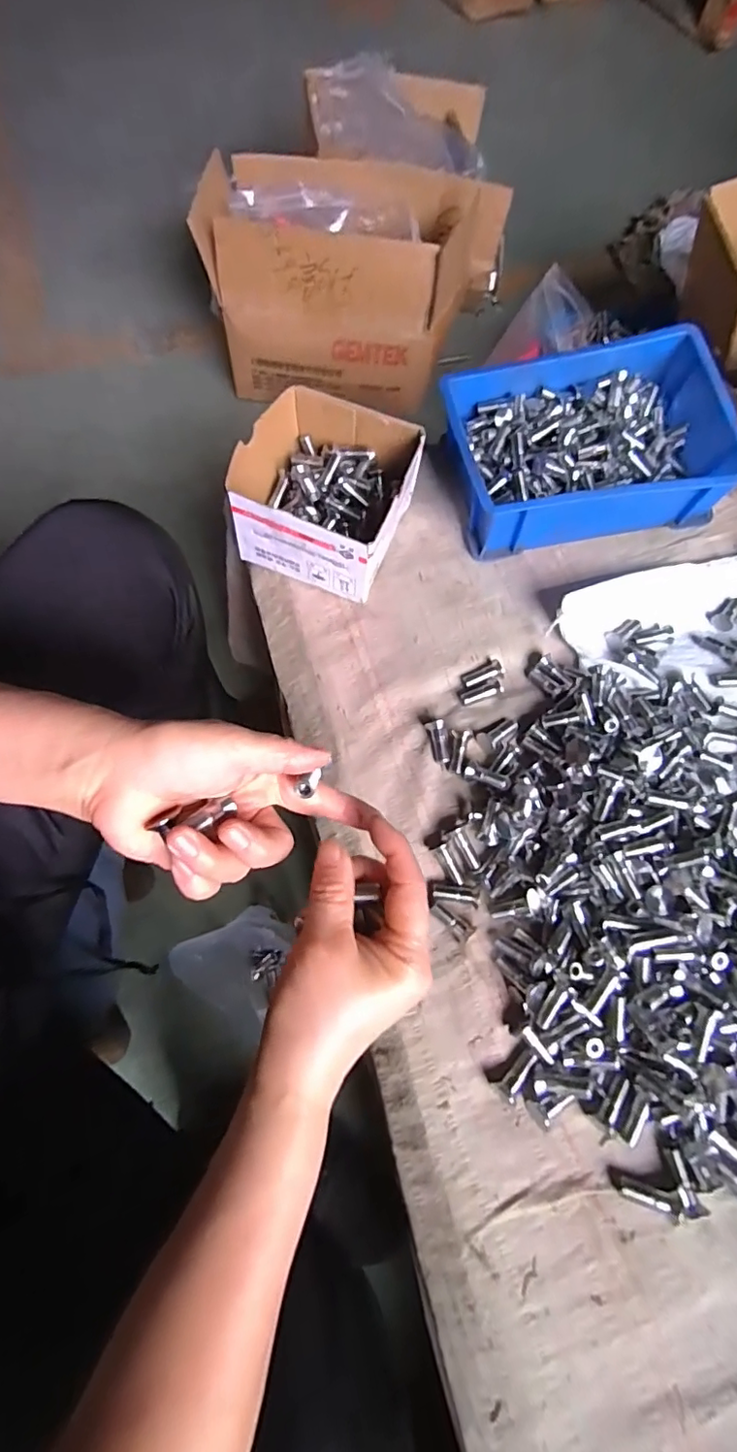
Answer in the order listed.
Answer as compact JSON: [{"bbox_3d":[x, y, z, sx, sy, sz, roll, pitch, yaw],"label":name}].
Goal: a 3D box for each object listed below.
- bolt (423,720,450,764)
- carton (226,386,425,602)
[{"bbox_3d":[0.059,0.014,0.461,0.014,0.016,0.037,-12,69,-6],"label":"bolt"},{"bbox_3d":[-0.038,-0.212,0.502,0.142,0.074,0.144,20,68,6],"label":"carton"}]

